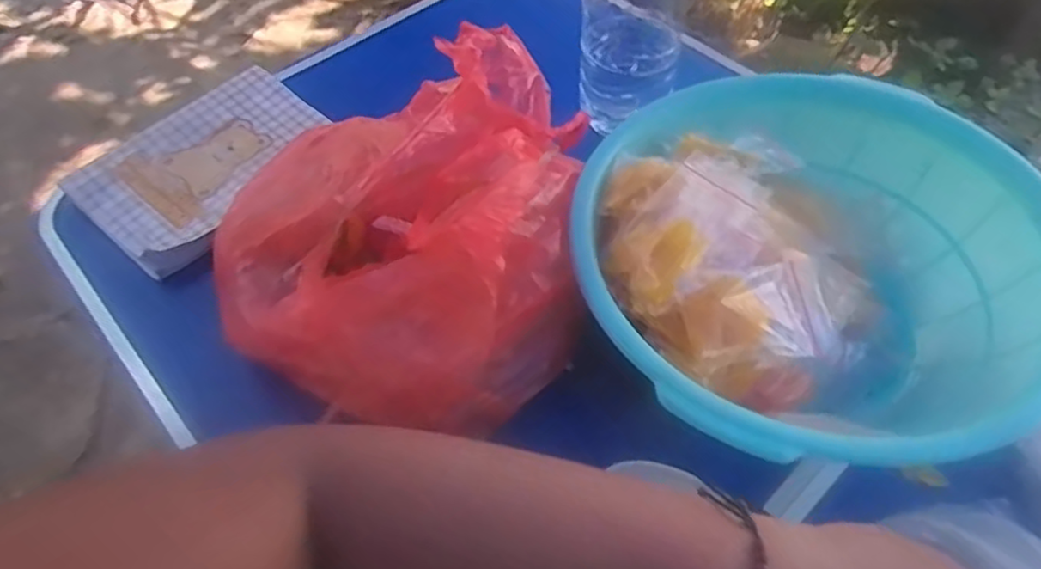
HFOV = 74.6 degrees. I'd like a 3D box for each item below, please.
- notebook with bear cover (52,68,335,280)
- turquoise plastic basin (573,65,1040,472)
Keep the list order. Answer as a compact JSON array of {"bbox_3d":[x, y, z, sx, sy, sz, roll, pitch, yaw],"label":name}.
[{"bbox_3d":[-0.279,-0.110,0.600,0.134,0.027,0.207,26,58,18],"label":"notebook with bear cover"},{"bbox_3d":[0.188,-0.017,0.461,0.282,0.110,0.290,0,54,0],"label":"turquoise plastic basin"}]

